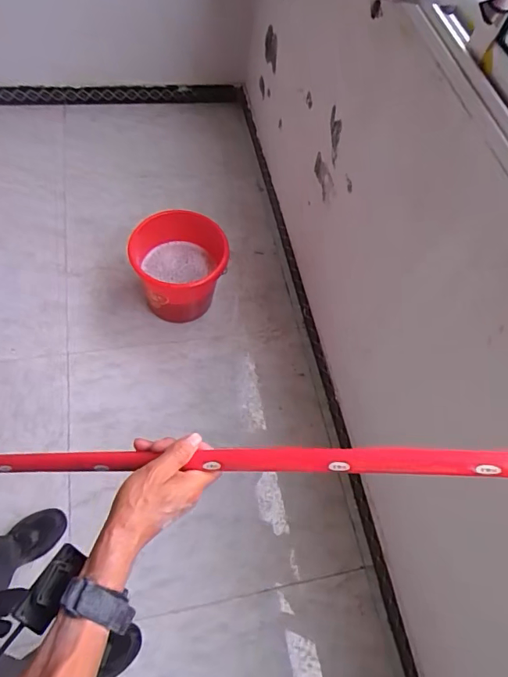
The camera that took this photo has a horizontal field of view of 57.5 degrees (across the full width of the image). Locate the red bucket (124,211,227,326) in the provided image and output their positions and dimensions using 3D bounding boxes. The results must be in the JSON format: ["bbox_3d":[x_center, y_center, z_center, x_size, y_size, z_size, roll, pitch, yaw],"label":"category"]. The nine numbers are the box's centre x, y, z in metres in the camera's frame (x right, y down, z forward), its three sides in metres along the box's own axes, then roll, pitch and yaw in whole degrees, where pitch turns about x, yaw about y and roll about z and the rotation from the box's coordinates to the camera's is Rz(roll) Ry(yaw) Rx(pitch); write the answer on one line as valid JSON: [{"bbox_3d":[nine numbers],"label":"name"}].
[{"bbox_3d":[-0.253,-0.228,1.578,0.275,0.323,0.268,4,60,-7],"label":"red bucket"}]

